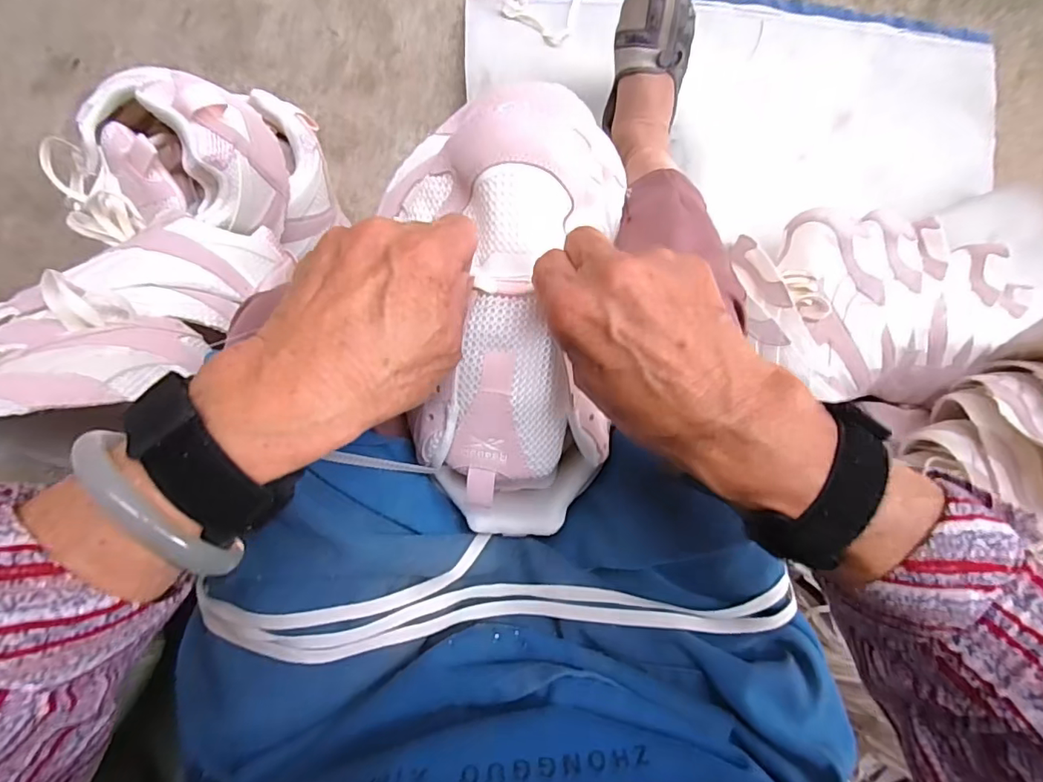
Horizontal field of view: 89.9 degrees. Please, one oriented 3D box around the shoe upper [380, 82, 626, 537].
[{"bbox_3d":[-0.011,-0.035,0.305,0.121,0.070,0.247,-1,97,-7],"label":"shoe upper"}]

